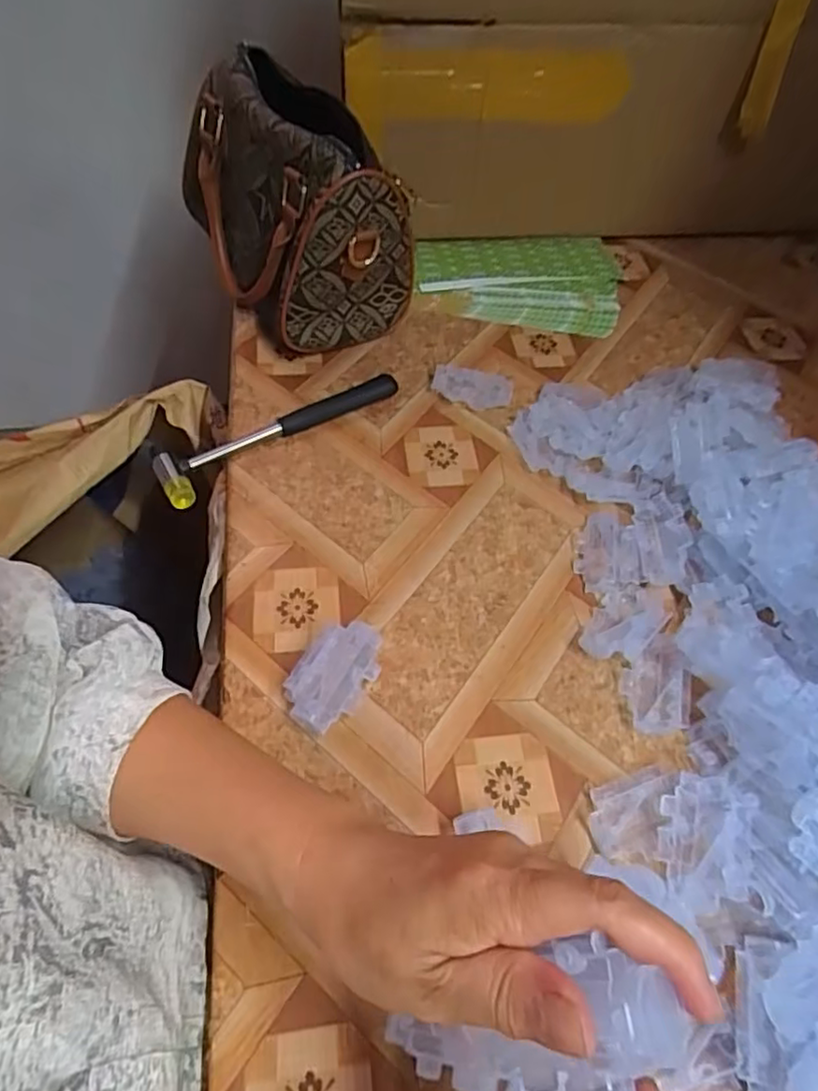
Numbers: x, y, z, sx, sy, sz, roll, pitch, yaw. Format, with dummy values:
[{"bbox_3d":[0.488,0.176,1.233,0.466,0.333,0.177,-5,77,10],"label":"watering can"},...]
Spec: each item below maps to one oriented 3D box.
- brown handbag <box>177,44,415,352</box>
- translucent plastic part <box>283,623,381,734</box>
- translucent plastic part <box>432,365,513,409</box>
[{"bbox_3d":[-0.106,-0.295,0.569,0.125,0.163,0.220,-32,63,-24],"label":"brown handbag"},{"bbox_3d":[-0.044,0.079,0.396,0.039,0.031,0.068,31,58,17],"label":"translucent plastic part"},{"bbox_3d":[0.056,-0.140,0.566,0.069,0.007,0.041,13,54,5],"label":"translucent plastic part"}]

